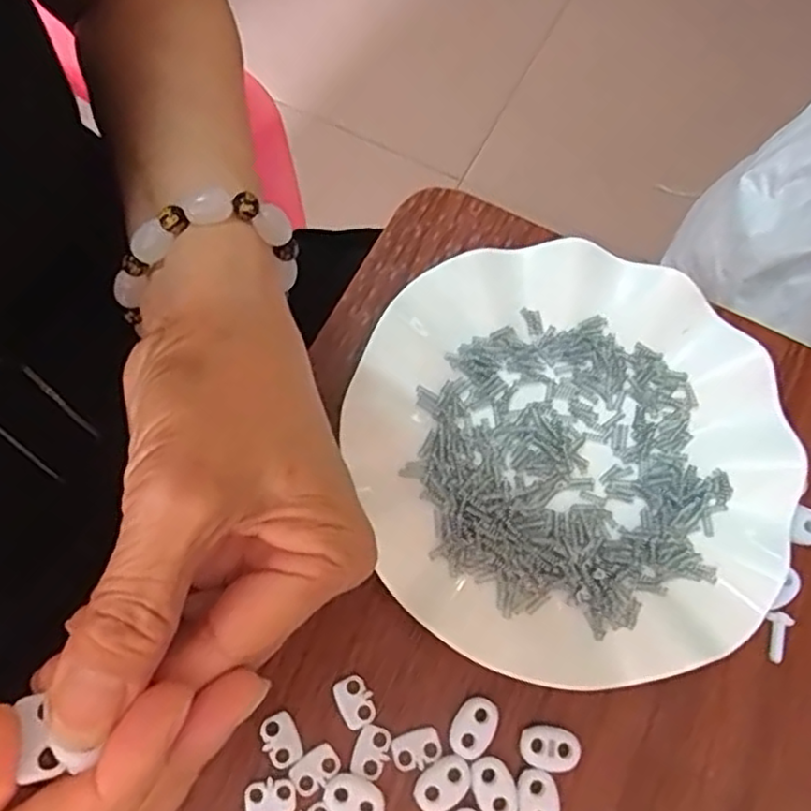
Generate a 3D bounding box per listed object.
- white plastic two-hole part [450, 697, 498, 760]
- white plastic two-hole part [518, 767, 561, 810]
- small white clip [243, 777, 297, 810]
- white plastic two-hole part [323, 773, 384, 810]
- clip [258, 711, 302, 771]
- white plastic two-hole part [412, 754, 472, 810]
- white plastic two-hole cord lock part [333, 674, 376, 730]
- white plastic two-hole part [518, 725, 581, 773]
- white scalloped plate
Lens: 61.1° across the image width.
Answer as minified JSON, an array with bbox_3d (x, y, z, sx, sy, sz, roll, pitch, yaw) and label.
[{"bbox_3d":[0.026,0.125,0.265,0.016,0.004,0.022,32,72,10],"label":"white plastic two-hole part"},{"bbox_3d":[0.050,0.149,0.256,0.015,0.004,0.023,2,70,0],"label":"white plastic two-hole part"},{"bbox_3d":[-0.051,0.147,0.256,0.020,0.004,0.013,-3,70,-2],"label":"small white clip"},{"bbox_3d":[-0.019,0.148,0.256,0.022,0.004,0.015,29,72,9],"label":"white plastic two-hole part"},{"bbox_3d":[-0.048,0.128,0.262,0.014,0.004,0.019,-23,72,-9],"label":"clip"},{"bbox_3d":[0.014,0.143,0.258,0.023,0.004,0.015,-36,75,-13],"label":"white plastic two-hole part"},{"bbox_3d":[-0.020,0.116,0.268,0.013,0.004,0.019,-28,73,-11],"label":"white plastic two-hole cord lock part"},{"bbox_3d":[0.055,0.131,0.263,0.023,0.004,0.015,13,70,3],"label":"white plastic two-hole part"},{"bbox_3d":[0.070,0.019,0.295,0.178,0.023,0.181,0,70,-1],"label":"white scalloped plate"}]

